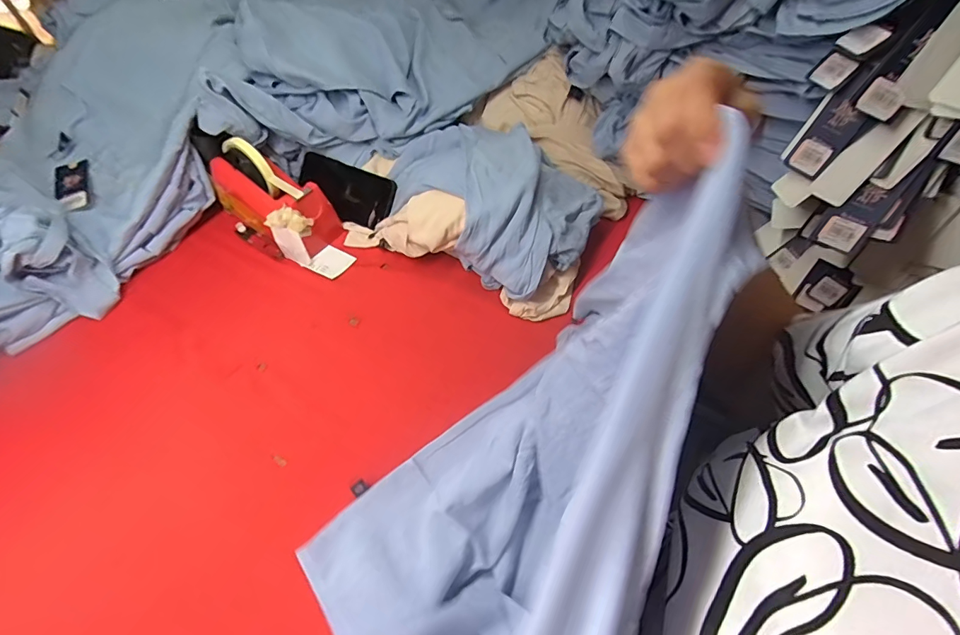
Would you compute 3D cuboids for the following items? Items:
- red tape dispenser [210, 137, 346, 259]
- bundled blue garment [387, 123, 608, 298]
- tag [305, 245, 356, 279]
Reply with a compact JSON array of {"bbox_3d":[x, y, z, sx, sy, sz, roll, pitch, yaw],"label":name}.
[{"bbox_3d":[-0.305,-0.181,0.641,0.184,0.122,0.084,29,59,22],"label":"red tape dispenser"},{"bbox_3d":[0.019,-0.185,0.630,0.228,0.086,0.299,-38,61,-24],"label":"bundled blue garment"},{"bbox_3d":[-0.217,-0.081,0.643,0.055,0.005,0.050,26,58,20],"label":"tag"}]

